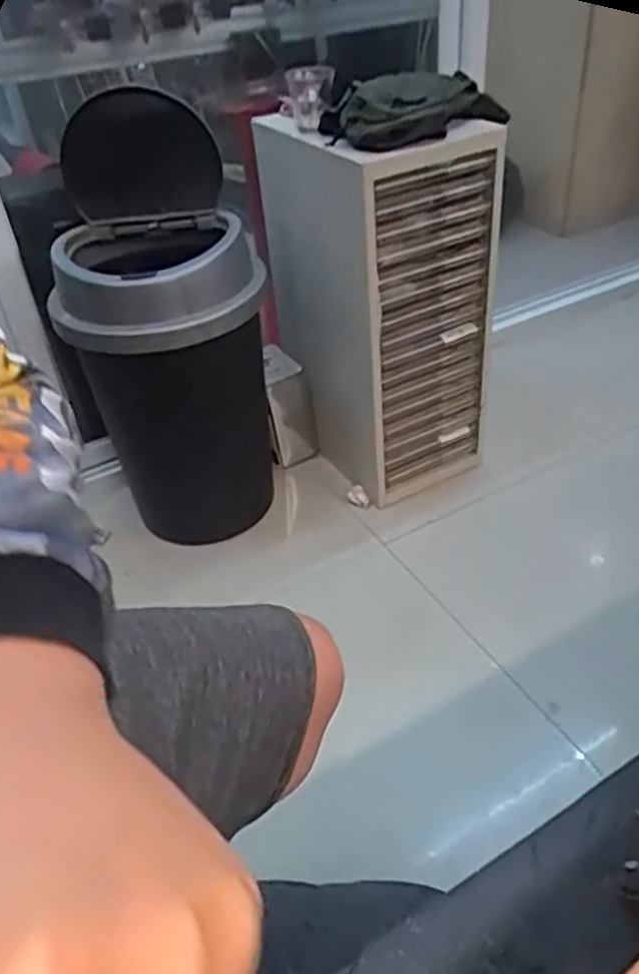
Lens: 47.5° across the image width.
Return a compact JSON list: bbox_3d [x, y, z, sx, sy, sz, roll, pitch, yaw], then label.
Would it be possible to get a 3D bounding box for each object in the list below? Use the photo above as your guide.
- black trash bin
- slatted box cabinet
[{"bbox_3d":[-0.265,-0.215,1.340,0.327,0.835,0.294,-11,38,-7],"label":"black trash bin"},{"bbox_3d":[0.129,-0.336,1.462,0.303,0.716,0.363,-24,42,-22],"label":"slatted box cabinet"}]

